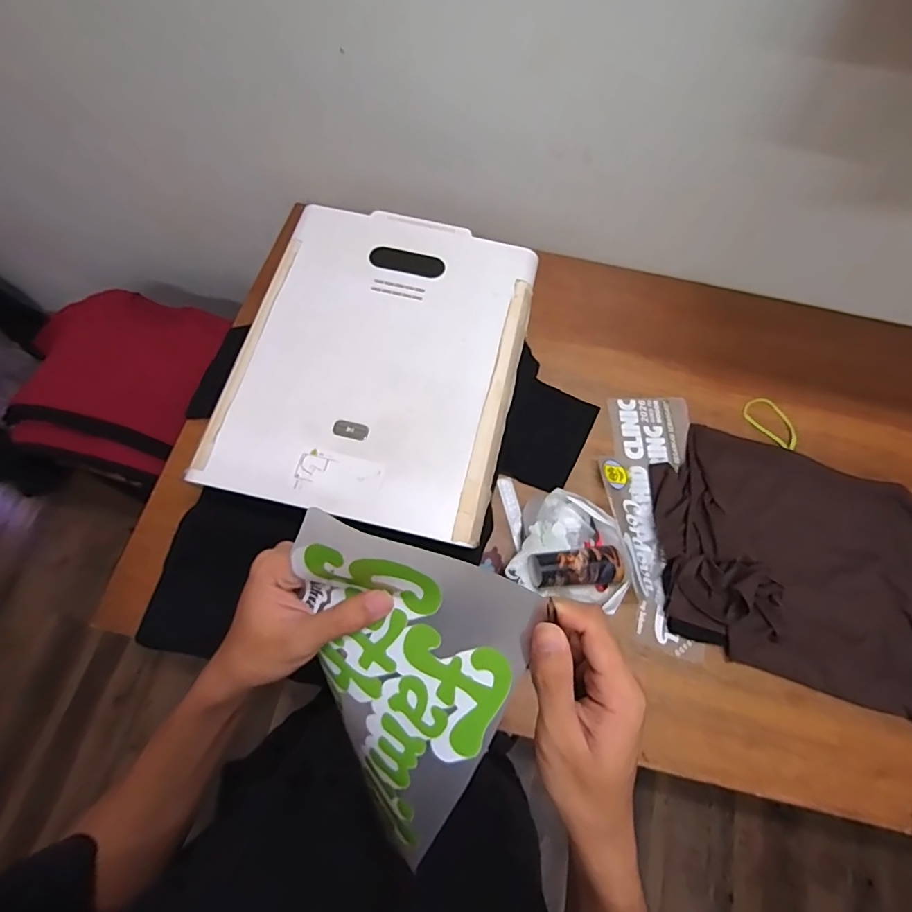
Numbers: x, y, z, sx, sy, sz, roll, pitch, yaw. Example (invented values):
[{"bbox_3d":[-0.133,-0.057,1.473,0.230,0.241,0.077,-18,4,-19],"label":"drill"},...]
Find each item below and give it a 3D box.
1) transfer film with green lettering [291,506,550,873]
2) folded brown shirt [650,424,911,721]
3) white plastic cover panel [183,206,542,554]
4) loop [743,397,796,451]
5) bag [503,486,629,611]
[{"bbox_3d":[-0.043,0.136,0.285,0.138,0.024,0.175,20,100,9],"label":"transfer film with green lettering"},{"bbox_3d":[0.576,0.174,0.757,0.519,0.067,0.353,20,73,8],"label":"folded brown shirt"},{"bbox_3d":[-0.109,-0.152,0.714,0.399,0.027,0.498,13,70,2],"label":"white plastic cover panel"},{"bbox_3d":[0.583,-0.062,0.876,0.109,0.007,0.070,43,70,9],"label":"loop"},{"bbox_3d":[0.192,0.153,0.744,0.169,0.065,0.172,30,71,8],"label":"bag"}]

